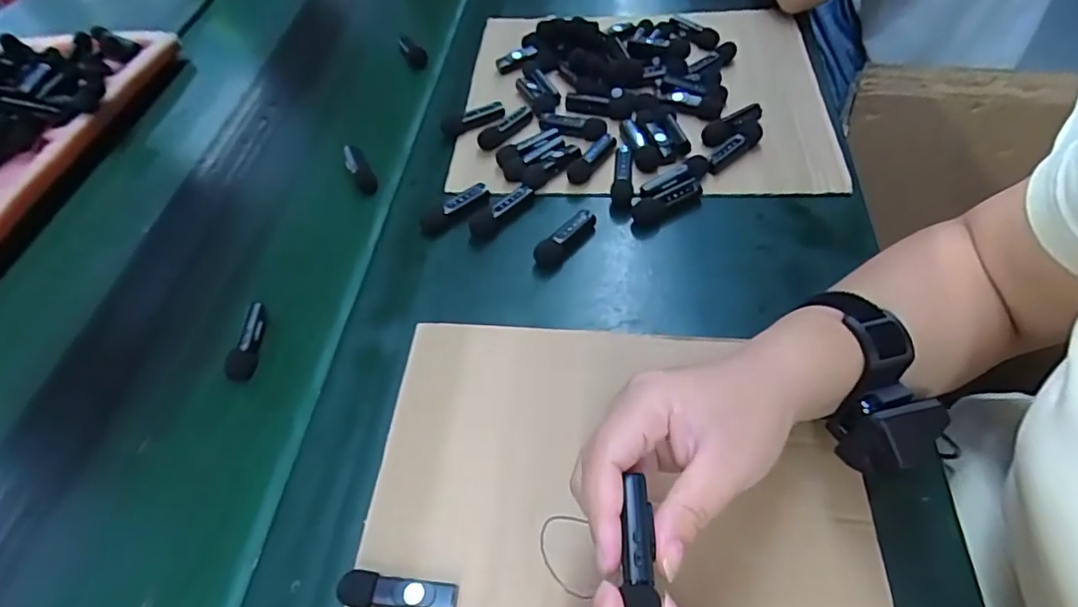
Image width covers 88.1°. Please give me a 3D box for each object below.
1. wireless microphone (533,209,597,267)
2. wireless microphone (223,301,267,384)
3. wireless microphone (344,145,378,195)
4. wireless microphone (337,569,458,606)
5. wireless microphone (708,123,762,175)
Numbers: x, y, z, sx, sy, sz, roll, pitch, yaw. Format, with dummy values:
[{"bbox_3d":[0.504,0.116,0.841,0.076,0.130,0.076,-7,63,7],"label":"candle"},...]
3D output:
[{"bbox_3d":[0.023,-0.052,0.454,0.062,0.019,0.018,-40,61,-21],"label":"wireless microphone"},{"bbox_3d":[-0.224,0.028,0.433,0.015,0.019,0.062,2,55,6],"label":"wireless microphone"},{"bbox_3d":[-0.173,-0.130,0.533,0.019,0.012,0.065,-27,57,-14],"label":"wireless microphone"},{"bbox_3d":[-0.078,0.160,0.309,0.064,0.015,0.018,1,55,6],"label":"wireless microphone"},{"bbox_3d":[0.174,-0.140,0.495,0.066,0.014,0.020,-35,60,-18],"label":"wireless microphone"}]

